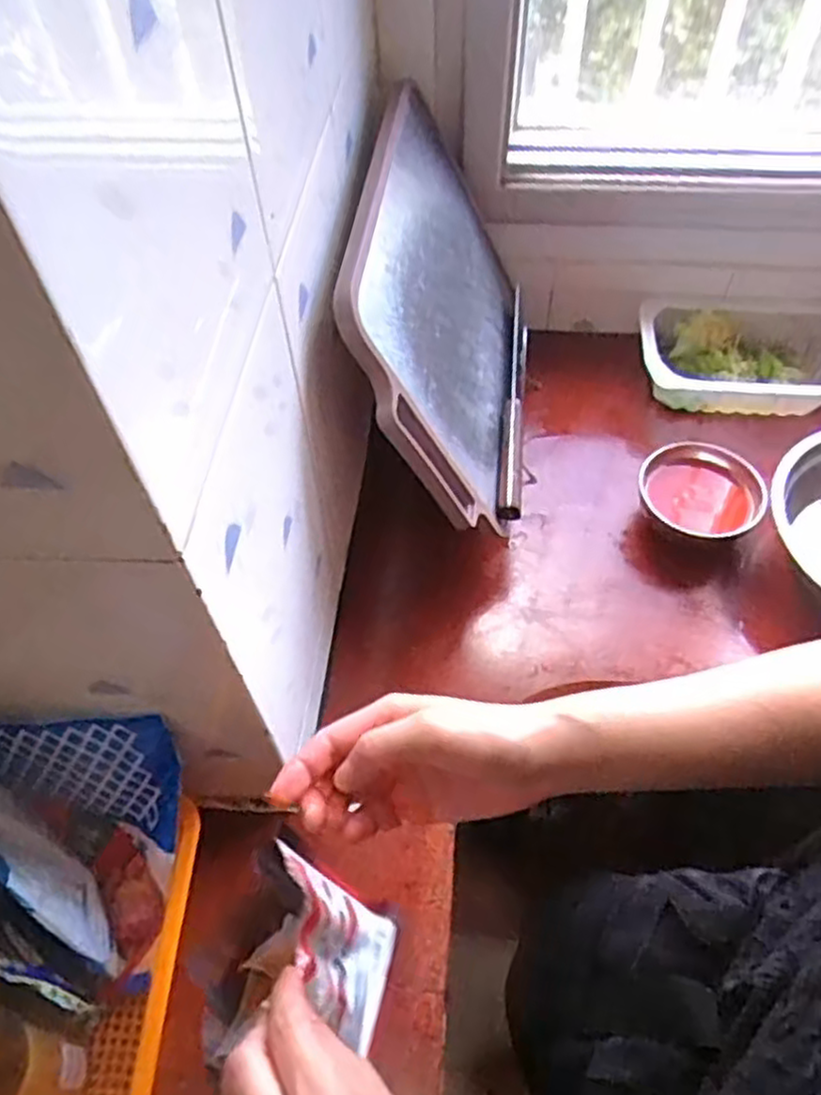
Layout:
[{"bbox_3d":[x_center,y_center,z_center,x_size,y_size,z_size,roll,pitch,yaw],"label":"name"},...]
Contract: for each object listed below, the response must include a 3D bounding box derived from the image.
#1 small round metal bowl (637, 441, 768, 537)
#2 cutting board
[{"bbox_3d":[0.281,-0.047,0.738,0.114,0.059,0.096,22,59,16],"label":"small round metal bowl"},{"bbox_3d":[0.029,-0.222,0.668,0.015,0.260,0.392,-11,55,28],"label":"cutting board"}]

